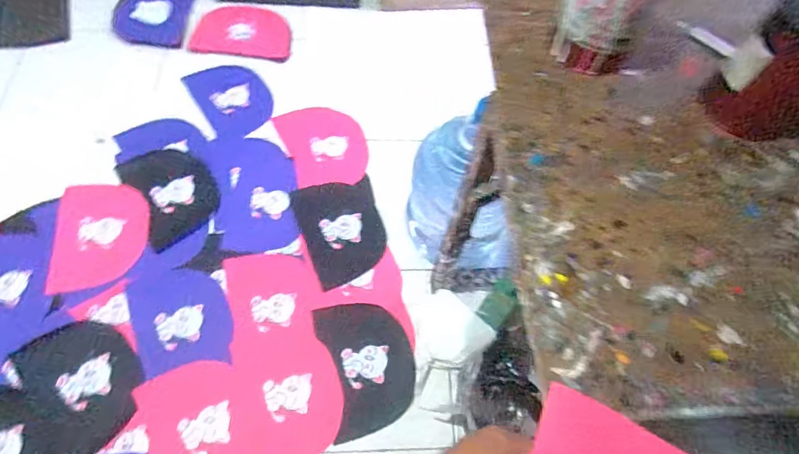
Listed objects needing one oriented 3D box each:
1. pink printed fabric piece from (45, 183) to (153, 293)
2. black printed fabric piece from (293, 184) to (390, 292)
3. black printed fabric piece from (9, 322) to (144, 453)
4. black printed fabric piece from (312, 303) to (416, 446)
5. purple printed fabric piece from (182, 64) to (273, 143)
[{"bbox_3d":[-0.725,0.018,1.119,0.202,0.019,0.278,-2,62,-5],"label":"pink printed fabric piece"},{"bbox_3d":[-0.146,-0.004,1.176,0.197,0.015,0.290,-19,65,-13],"label":"black printed fabric piece"},{"bbox_3d":[-0.661,0.319,0.966,0.202,0.014,0.286,-37,71,-20],"label":"black printed fabric piece"},{"bbox_3d":[-0.069,0.298,1.026,0.190,0.010,0.284,-14,64,-11],"label":"black printed fabric piece"},{"bbox_3d":[-0.487,-0.380,1.350,0.191,0.018,0.267,-29,68,-17],"label":"purple printed fabric piece"}]

